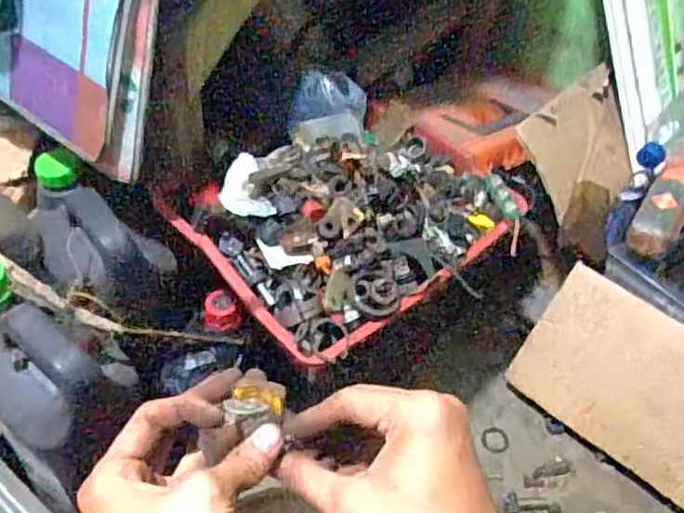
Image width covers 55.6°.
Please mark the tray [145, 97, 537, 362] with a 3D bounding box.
[{"bbox_3d":[0.018,-0.061,0.673,0.327,0.081,0.238,-30,57,-29],"label":"tray"}]

